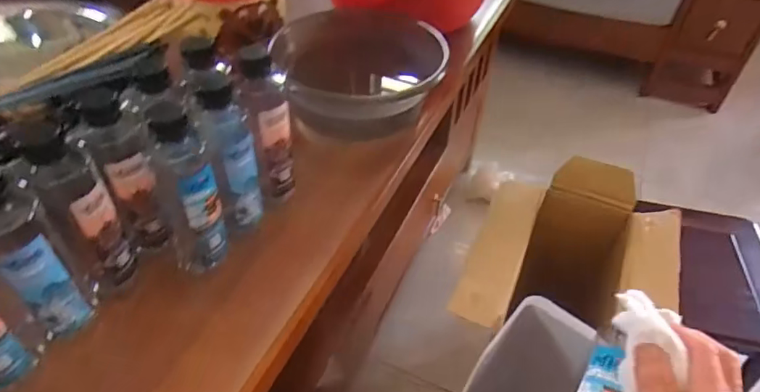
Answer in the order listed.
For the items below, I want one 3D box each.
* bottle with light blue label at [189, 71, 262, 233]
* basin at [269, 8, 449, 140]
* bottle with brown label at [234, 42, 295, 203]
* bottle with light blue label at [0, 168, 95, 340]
[{"bbox_3d":[-0.144,-0.025,0.499,0.047,0.196,0.043,-14,47,-16],"label":"bottle with light blue label"},{"bbox_3d":[-0.034,-0.169,0.709,0.204,0.093,0.210,2,45,-2],"label":"basin"},{"bbox_3d":[-0.117,-0.059,0.535,0.046,0.189,0.055,-10,46,-13],"label":"bottle with brown label"},{"bbox_3d":[-0.277,0.053,0.402,0.045,0.187,0.048,35,53,28],"label":"bottle with light blue label"}]

